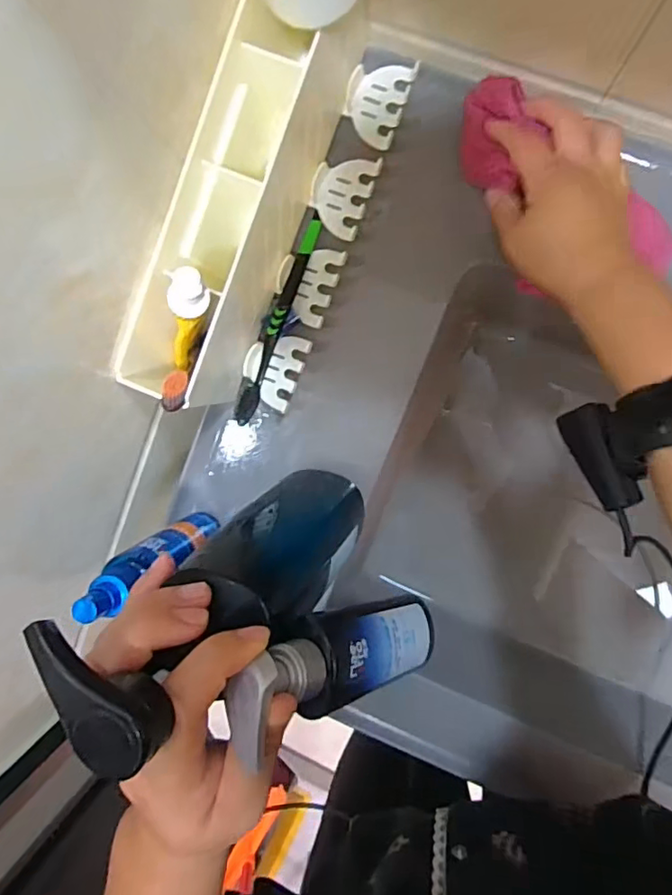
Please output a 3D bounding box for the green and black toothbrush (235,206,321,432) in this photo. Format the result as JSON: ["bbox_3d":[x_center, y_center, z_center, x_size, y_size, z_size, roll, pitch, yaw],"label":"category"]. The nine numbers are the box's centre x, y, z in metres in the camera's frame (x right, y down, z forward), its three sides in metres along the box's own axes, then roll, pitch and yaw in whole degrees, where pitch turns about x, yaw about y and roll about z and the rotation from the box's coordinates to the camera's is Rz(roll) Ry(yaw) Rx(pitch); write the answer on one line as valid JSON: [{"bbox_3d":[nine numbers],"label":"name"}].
[{"bbox_3d":[-0.042,-0.098,0.418,0.012,0.014,0.168,19,82,5],"label":"green and black toothbrush"}]

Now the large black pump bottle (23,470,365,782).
[{"bbox_3d":[-0.047,0.069,0.305,0.049,0.251,0.071,-36,90,22],"label":"large black pump bottle"}]

